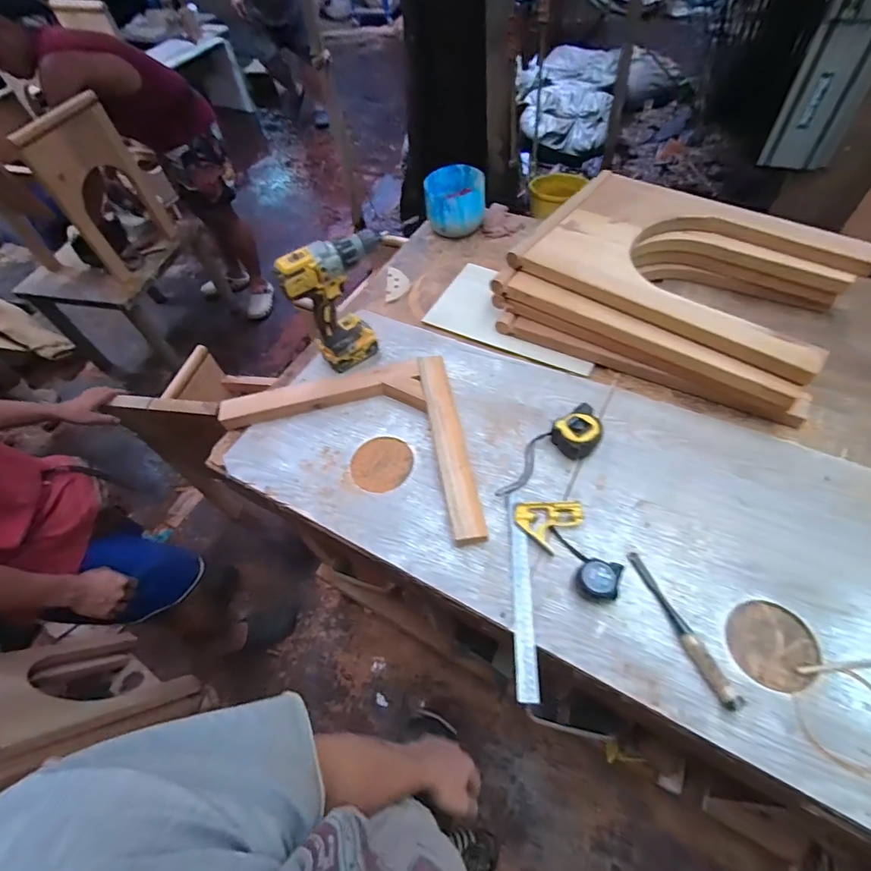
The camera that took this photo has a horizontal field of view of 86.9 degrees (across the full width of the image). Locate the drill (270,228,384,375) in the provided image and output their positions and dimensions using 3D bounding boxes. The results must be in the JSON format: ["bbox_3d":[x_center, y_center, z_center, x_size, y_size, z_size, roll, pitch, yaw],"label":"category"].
[{"bbox_3d":[-0.180,-0.259,0.904,0.209,0.247,0.075,-29,58,-14],"label":"drill"}]

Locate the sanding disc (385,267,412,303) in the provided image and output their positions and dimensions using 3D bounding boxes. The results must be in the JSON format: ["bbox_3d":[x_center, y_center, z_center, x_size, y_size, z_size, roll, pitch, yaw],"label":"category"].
[{"bbox_3d":[-0.091,-0.379,1.139,0.058,0.008,0.119,-3,59,4],"label":"sanding disc"}]

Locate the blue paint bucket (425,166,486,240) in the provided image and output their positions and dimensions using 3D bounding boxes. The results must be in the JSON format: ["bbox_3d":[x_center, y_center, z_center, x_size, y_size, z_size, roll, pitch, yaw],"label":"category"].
[{"bbox_3d":[0.053,-0.614,1.220,0.157,0.108,0.184,-2,55,6],"label":"blue paint bucket"}]

